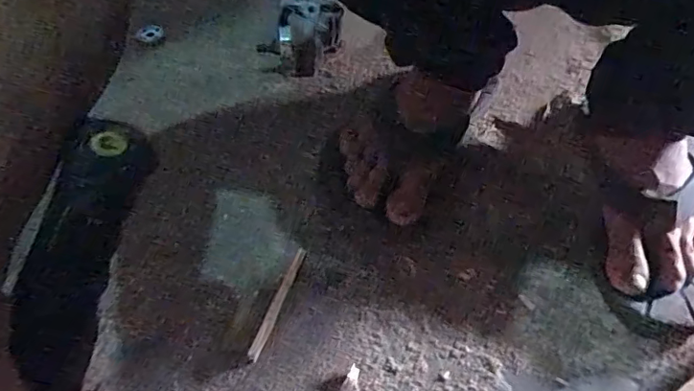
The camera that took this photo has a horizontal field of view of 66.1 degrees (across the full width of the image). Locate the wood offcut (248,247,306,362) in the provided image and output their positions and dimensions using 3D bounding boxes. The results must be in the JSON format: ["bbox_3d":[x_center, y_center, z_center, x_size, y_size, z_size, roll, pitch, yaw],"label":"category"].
[{"bbox_3d":[-0.052,0.080,0.404,0.007,0.007,0.095,16,53,8],"label":"wood offcut"}]

